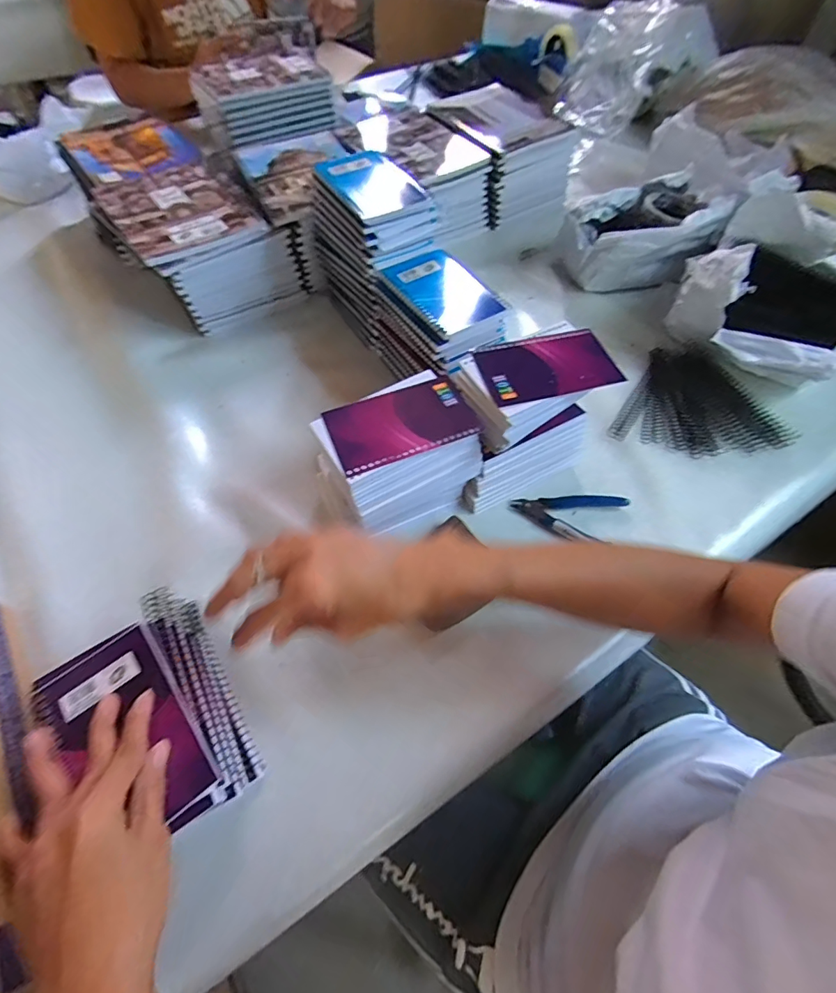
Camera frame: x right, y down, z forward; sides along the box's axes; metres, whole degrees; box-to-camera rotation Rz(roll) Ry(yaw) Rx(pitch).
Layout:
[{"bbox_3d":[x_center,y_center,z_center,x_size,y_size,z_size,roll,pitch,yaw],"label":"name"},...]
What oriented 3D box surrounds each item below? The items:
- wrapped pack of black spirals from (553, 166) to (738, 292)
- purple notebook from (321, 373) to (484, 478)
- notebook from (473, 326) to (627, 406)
[{"bbox_3d":[0.307,-0.361,0.667,0.187,0.109,0.127,-20,59,-13],"label":"wrapped pack of black spirals"},{"bbox_3d":[-0.014,-0.068,0.430,0.130,0.013,0.080,-19,59,-13],"label":"purple notebook"},{"bbox_3d":[0.122,-0.123,0.447,0.124,0.005,0.082,-12,58,-8],"label":"notebook"}]

